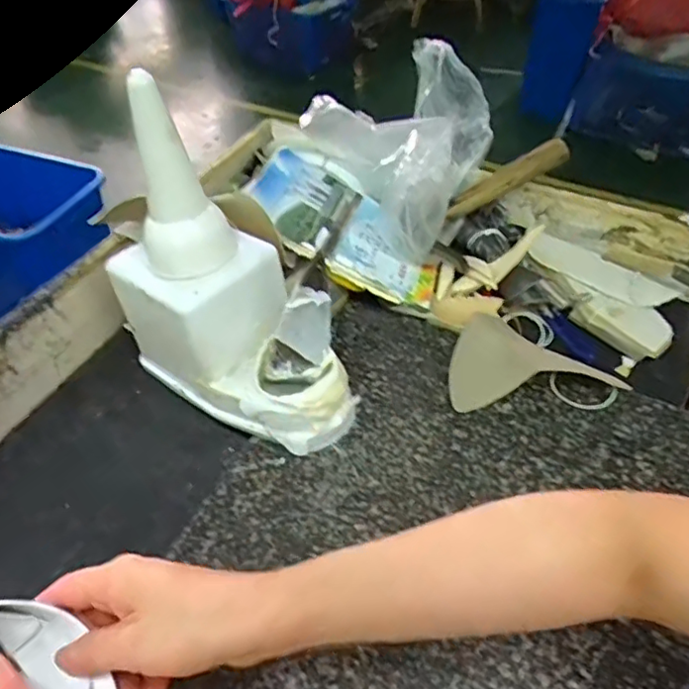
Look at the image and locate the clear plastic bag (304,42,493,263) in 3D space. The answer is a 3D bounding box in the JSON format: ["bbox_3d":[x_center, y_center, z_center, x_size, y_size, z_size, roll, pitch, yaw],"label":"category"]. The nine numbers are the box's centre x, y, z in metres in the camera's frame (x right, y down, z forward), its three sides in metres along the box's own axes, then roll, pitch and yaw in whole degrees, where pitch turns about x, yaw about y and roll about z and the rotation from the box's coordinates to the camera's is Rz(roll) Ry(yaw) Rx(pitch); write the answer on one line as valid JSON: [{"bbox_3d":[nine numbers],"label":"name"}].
[{"bbox_3d":[0.075,-0.216,0.664,0.177,0.127,0.201,-24,51,-22],"label":"clear plastic bag"}]

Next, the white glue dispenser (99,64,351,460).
[{"bbox_3d":[-0.084,-0.048,0.473,0.204,0.225,0.102,27,51,23],"label":"white glue dispenser"}]

